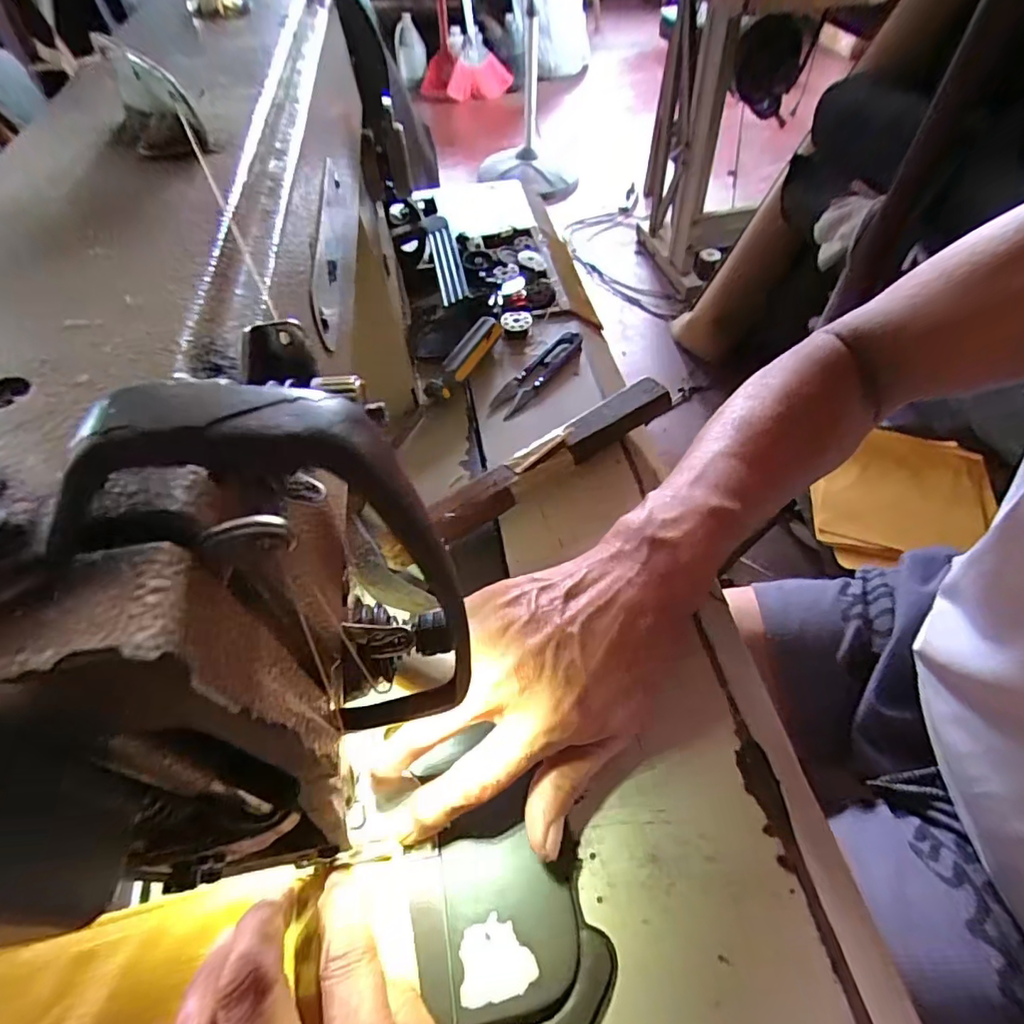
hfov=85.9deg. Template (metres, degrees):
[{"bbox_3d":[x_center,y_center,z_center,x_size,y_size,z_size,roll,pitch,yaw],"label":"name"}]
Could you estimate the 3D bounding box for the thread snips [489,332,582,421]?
[{"bbox_3d":[0.021,-0.106,0.411,0.022,0.006,0.096,33,62,23],"label":"thread snips"}]

